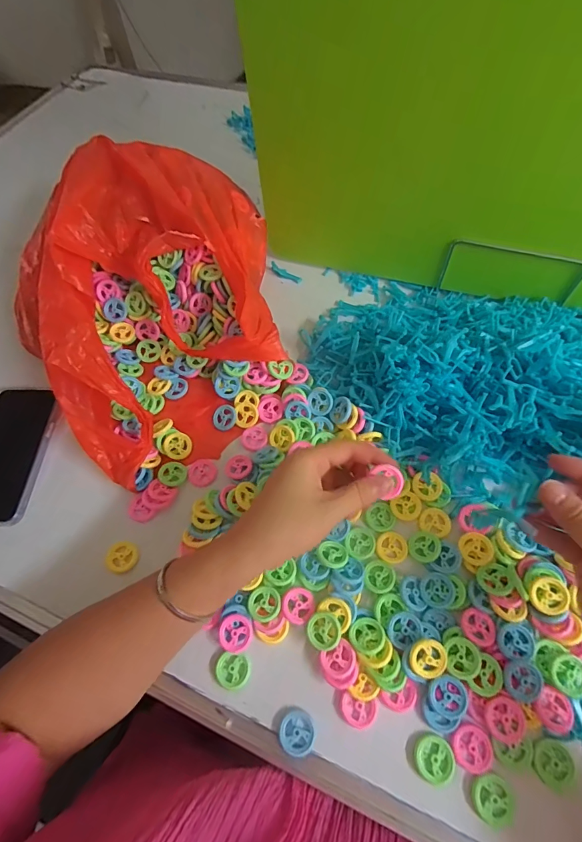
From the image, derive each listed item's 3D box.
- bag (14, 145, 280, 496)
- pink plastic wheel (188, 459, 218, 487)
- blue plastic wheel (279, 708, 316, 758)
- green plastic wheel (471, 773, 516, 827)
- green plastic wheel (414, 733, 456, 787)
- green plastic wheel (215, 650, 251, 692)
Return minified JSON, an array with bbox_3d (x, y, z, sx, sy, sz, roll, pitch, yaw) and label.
[{"bbox_3d":[-0.142,-0.146,0.451,0.239,0.131,0.394,-7,60,-1],"label":"bag"},{"bbox_3d":[-0.095,0.056,0.421,0.029,0.008,0.029,-1,60,2],"label":"pink plastic wheel"},{"bbox_3d":[0.005,0.248,0.310,0.028,0.004,0.029,-1,60,2],"label":"blue plastic wheel"},{"bbox_3d":[0.148,0.277,0.285,0.028,0.004,0.028,-1,60,2],"label":"green plastic wheel"},{"bbox_3d":[0.110,0.258,0.297,0.030,0.005,0.029,-1,60,2],"label":"green plastic wheel"},{"bbox_3d":[-0.050,0.214,0.333,0.029,0.006,0.026,7,61,7],"label":"green plastic wheel"}]

